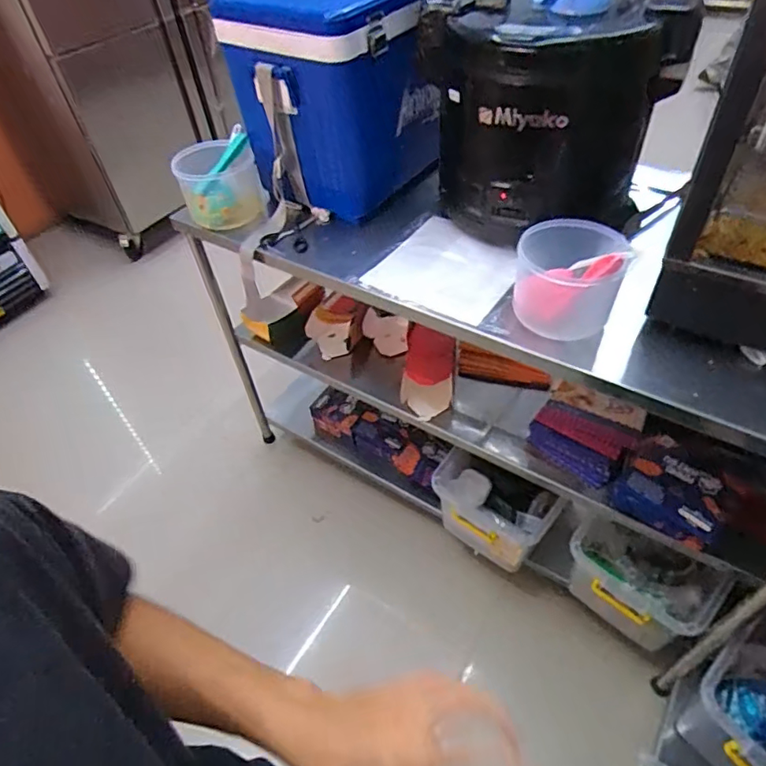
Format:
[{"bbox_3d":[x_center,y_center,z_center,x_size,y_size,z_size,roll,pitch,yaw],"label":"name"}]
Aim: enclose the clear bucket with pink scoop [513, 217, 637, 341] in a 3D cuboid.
[{"bbox_3d":[0.302,-0.178,0.866,0.158,0.155,0.169,-3,47,3],"label":"clear bucket with pink scoop"}]

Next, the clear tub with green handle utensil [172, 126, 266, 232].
[{"bbox_3d":[-0.352,-0.439,1.175,0.187,0.147,0.180,-14,48,-8],"label":"clear tub with green handle utensil"}]

